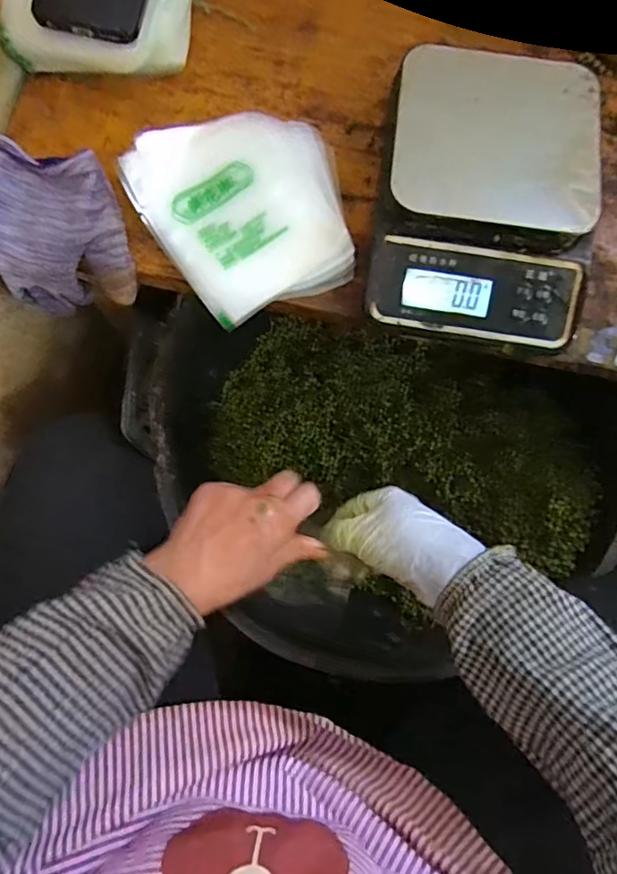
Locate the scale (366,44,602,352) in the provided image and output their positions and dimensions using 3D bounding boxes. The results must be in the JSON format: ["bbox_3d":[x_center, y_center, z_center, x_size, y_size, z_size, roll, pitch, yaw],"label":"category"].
[{"bbox_3d":[0.125,-0.175,0.403,0.146,0.056,0.208,7,77,0],"label":"scale"}]

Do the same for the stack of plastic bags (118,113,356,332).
[{"bbox_3d":[-0.046,-0.169,0.406,0.151,0.039,0.155,-20,79,-6],"label":"stack of plastic bags"}]

